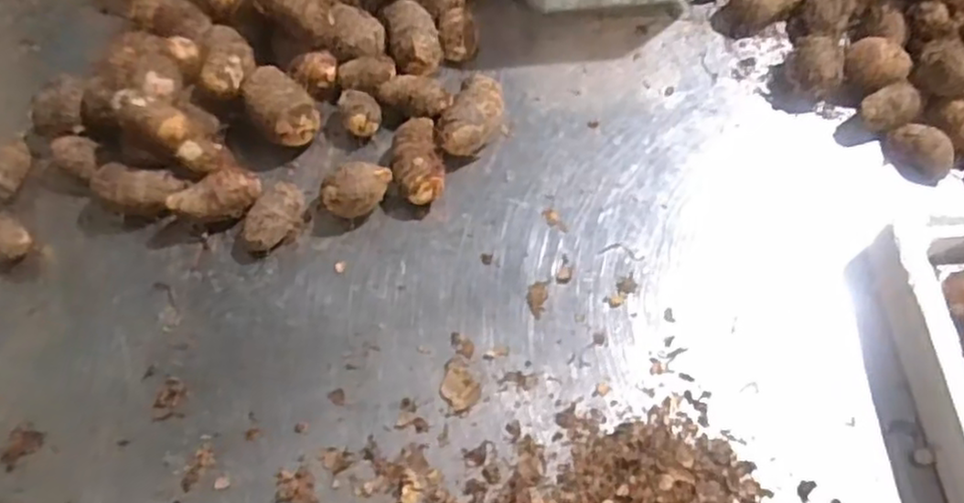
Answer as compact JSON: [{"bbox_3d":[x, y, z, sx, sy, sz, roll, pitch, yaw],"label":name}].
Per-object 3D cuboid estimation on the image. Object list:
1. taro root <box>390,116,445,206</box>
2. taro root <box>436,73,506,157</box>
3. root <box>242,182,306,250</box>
[{"bbox_3d":[-0.058,-0.081,0.637,0.043,0.044,0.089,-12,65,-3],"label":"taro root"},{"bbox_3d":[-0.008,-0.122,0.649,0.049,0.044,0.086,25,68,14],"label":"taro root"},{"bbox_3d":[-0.181,-0.028,0.621,0.038,0.037,0.066,38,72,18],"label":"root"}]

